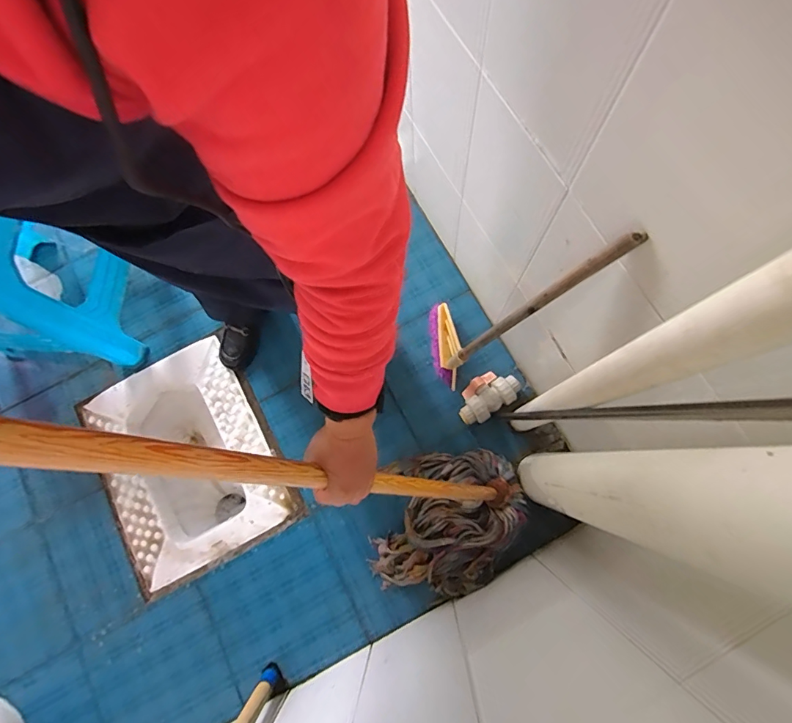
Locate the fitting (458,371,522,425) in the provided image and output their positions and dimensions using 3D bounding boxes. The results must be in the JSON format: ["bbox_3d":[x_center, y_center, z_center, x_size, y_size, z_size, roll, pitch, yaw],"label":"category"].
[{"bbox_3d":[0.207,0.079,1.043,0.147,0.060,0.090,-34,78,-3],"label":"fitting"}]

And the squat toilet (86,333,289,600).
[{"bbox_3d":[-0.507,0.247,1.160,0.392,0.159,0.500,-27,78,-1],"label":"squat toilet"}]

